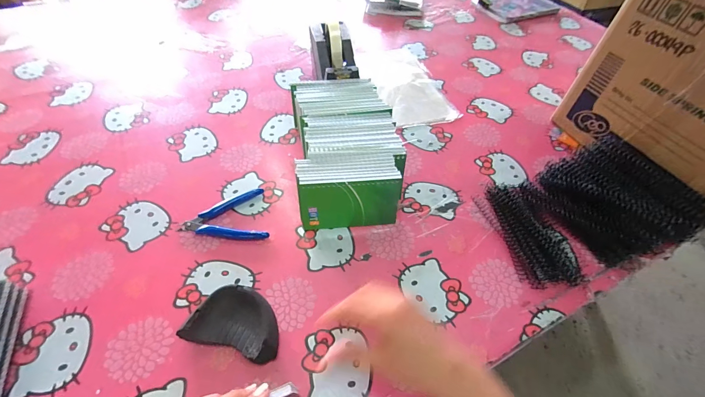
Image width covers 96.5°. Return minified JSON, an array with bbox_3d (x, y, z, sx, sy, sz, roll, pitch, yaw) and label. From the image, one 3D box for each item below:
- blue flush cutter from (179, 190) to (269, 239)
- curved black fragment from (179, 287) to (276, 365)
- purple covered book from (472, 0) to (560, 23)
[{"bbox_3d":[-0.173,0.018,0.449,0.113,0.011,0.086,2,52,-1],"label":"blue flush cutter"},{"bbox_3d":[-0.125,0.136,0.352,0.098,0.030,0.067,13,53,7],"label":"curved black fragment"},{"bbox_3d":[0.499,-0.589,0.952,0.248,0.022,0.159,-23,57,-19],"label":"purple covered book"}]

